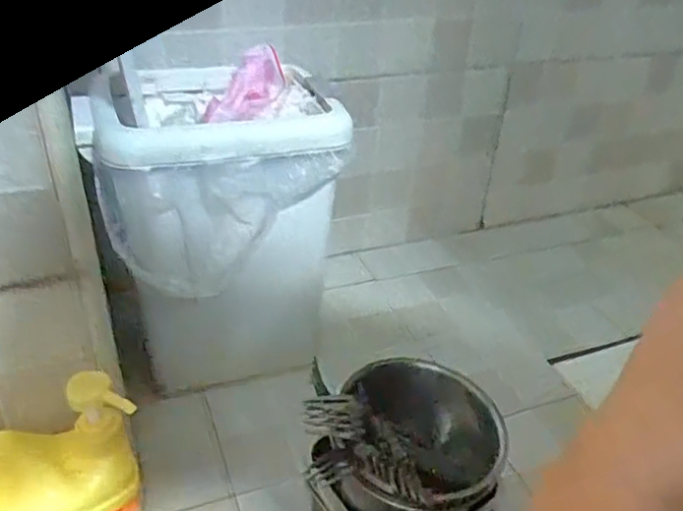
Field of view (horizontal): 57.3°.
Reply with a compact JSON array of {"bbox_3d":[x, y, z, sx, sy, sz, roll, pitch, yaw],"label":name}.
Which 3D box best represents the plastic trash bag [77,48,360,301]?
[{"bbox_3d":[-0.138,-0.099,0.672,0.234,0.164,0.199,-7,34,-15],"label":"plastic trash bag"}]

